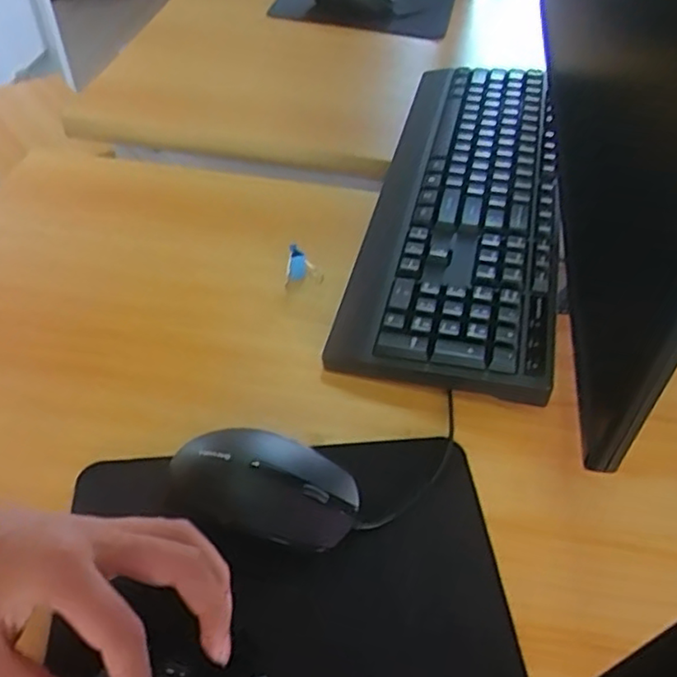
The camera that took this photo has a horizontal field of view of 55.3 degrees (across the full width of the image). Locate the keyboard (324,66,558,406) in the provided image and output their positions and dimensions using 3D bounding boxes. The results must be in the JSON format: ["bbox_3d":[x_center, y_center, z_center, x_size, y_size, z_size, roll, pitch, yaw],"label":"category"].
[{"bbox_3d":[0.111,-0.125,0.566,0.155,0.045,0.422,12,48,7],"label":"keyboard"}]

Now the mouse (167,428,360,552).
[{"bbox_3d":[-0.044,0.086,0.372,0.107,0.035,0.061,17,49,12],"label":"mouse"}]

